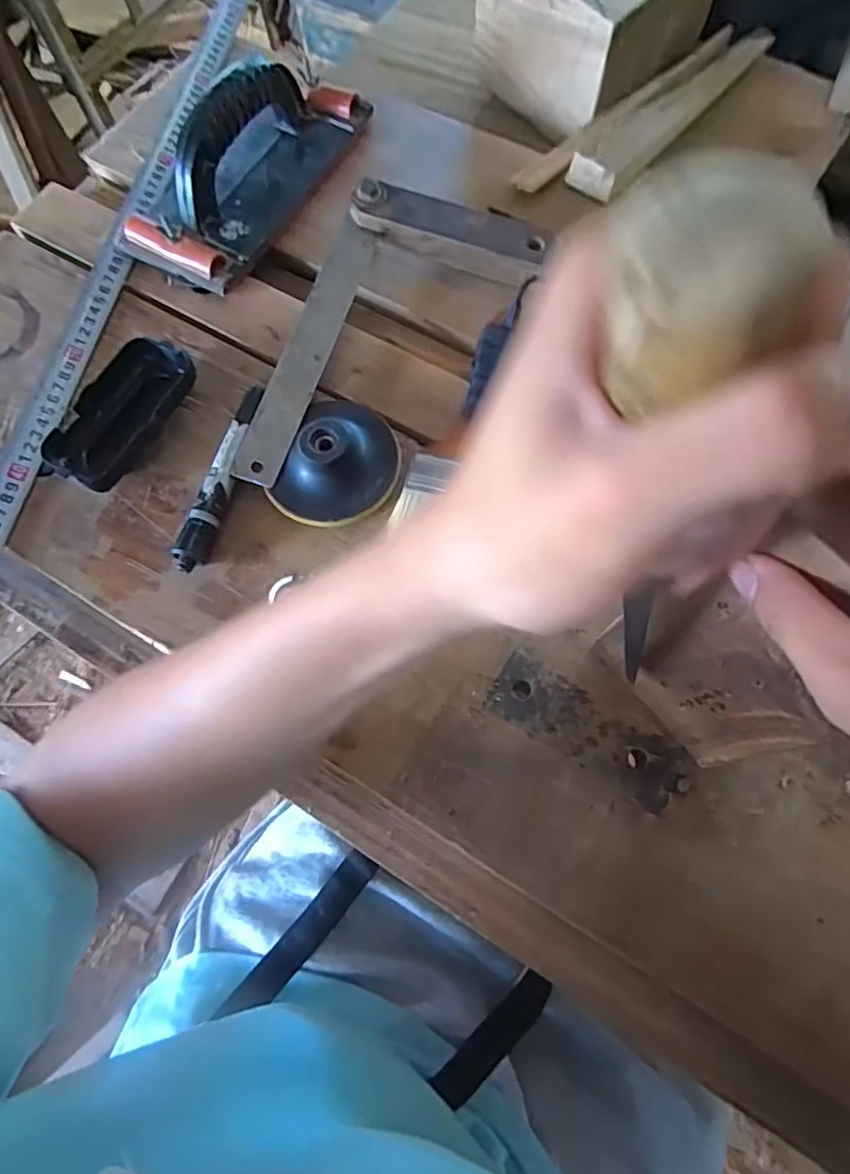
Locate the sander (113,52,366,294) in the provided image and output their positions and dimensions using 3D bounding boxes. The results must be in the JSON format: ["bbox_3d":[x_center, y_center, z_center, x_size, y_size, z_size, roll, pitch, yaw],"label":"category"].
[{"bbox_3d":[-0.131,-0.329,0.447,0.090,0.067,0.217,29,75,12],"label":"sander"}]

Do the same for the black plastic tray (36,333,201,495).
[{"bbox_3d":[-0.203,-0.114,0.398,0.053,0.024,0.108,27,74,11],"label":"black plastic tray"}]

